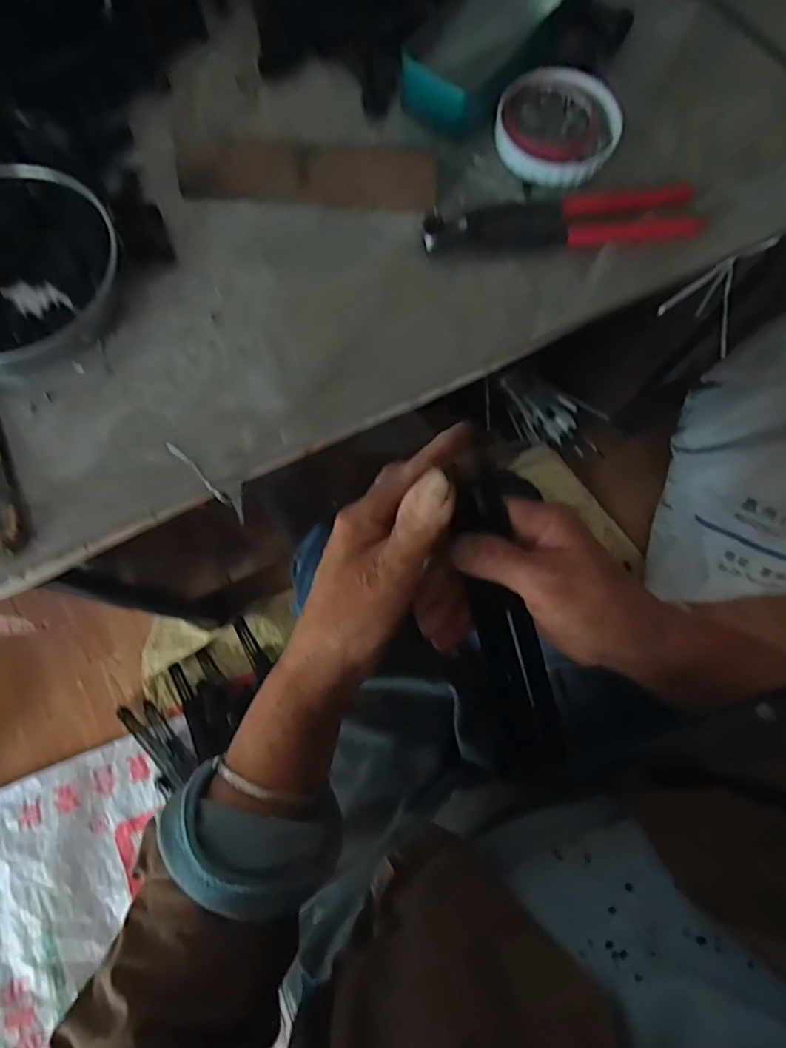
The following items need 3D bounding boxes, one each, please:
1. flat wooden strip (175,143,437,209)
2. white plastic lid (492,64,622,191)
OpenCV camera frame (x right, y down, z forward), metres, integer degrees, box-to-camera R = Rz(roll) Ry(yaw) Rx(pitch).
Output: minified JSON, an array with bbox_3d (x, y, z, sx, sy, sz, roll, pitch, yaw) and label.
[{"bbox_3d":[-0.060,-0.245,0.397,0.176,0.004,0.038,1,102,-1],"label":"flat wooden strip"},{"bbox_3d":[0.123,-0.294,0.413,0.086,0.016,0.094,0,76,0],"label":"white plastic lid"}]

